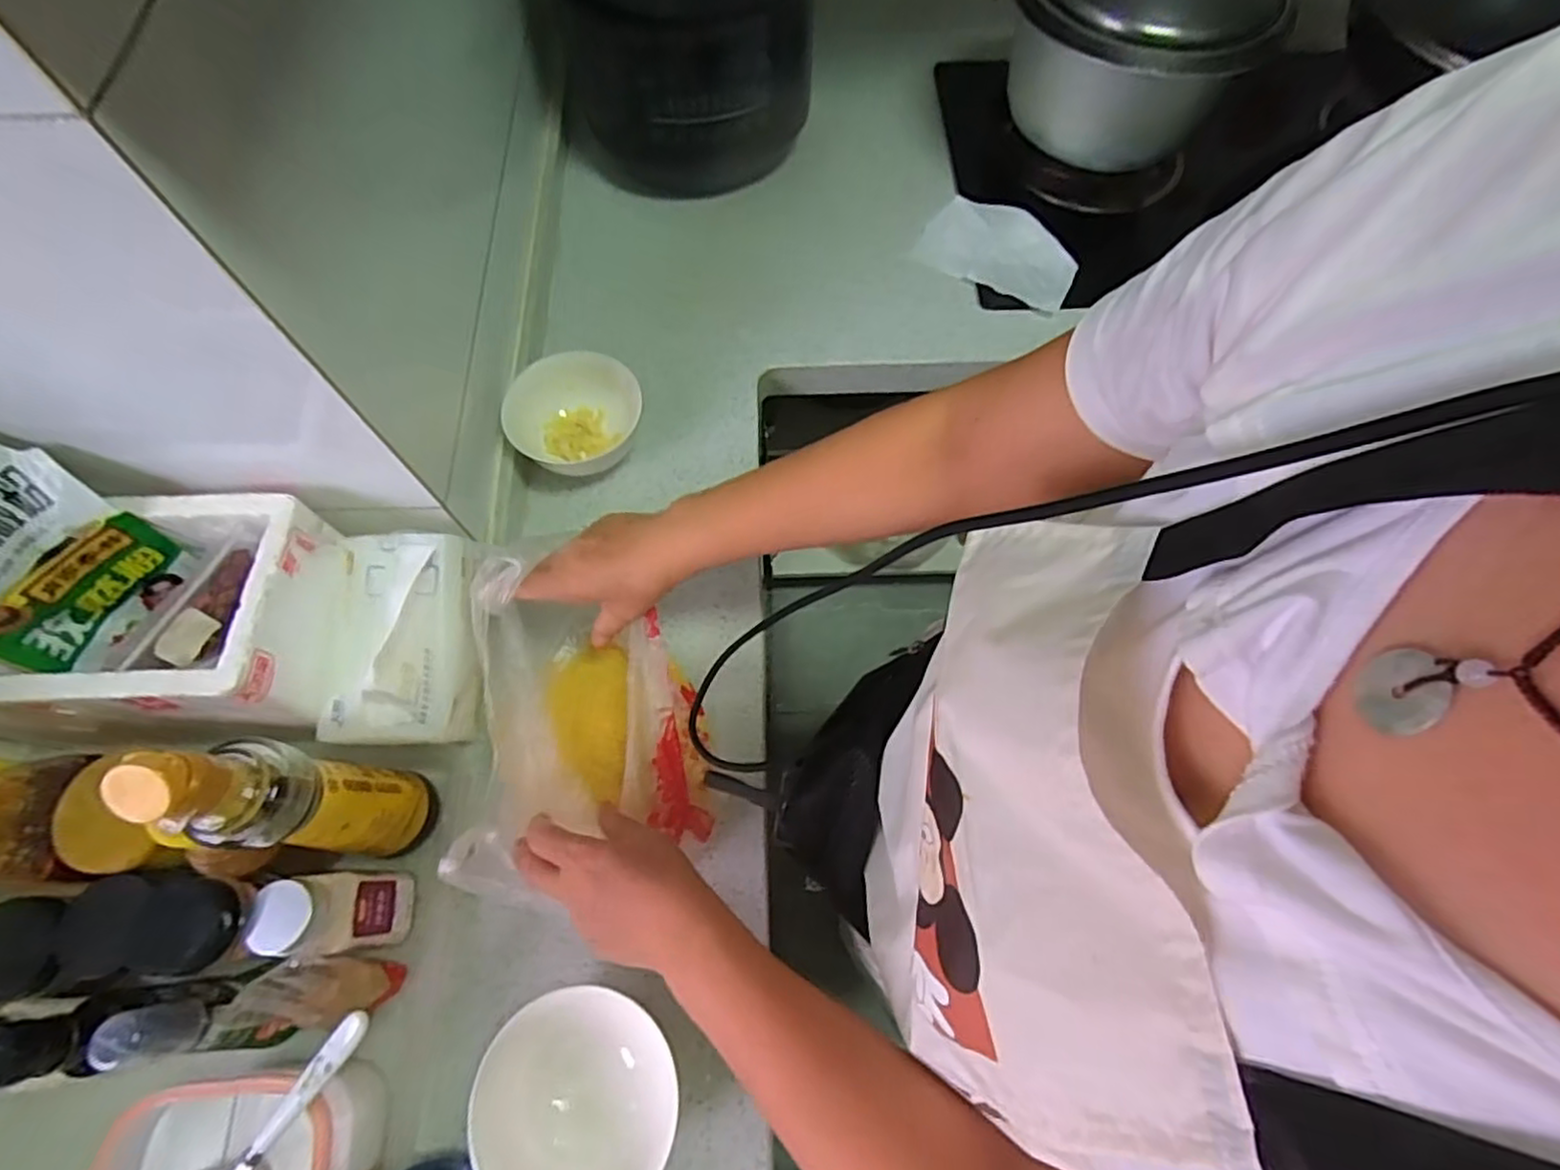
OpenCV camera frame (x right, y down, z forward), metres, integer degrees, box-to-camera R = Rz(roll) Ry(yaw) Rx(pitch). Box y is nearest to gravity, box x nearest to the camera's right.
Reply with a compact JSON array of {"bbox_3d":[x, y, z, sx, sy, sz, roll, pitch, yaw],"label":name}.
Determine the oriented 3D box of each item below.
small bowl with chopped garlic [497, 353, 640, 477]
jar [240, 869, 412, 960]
[{"bbox_3d":[-0.195,-0.158,0.666,0.124,0.072,0.113,0,67,1],"label":"small bowl with chopped garlic"},{"bbox_3d":[-0.301,0.224,0.478,0.047,0.120,0.057,2,67,2],"label":"jar"}]

